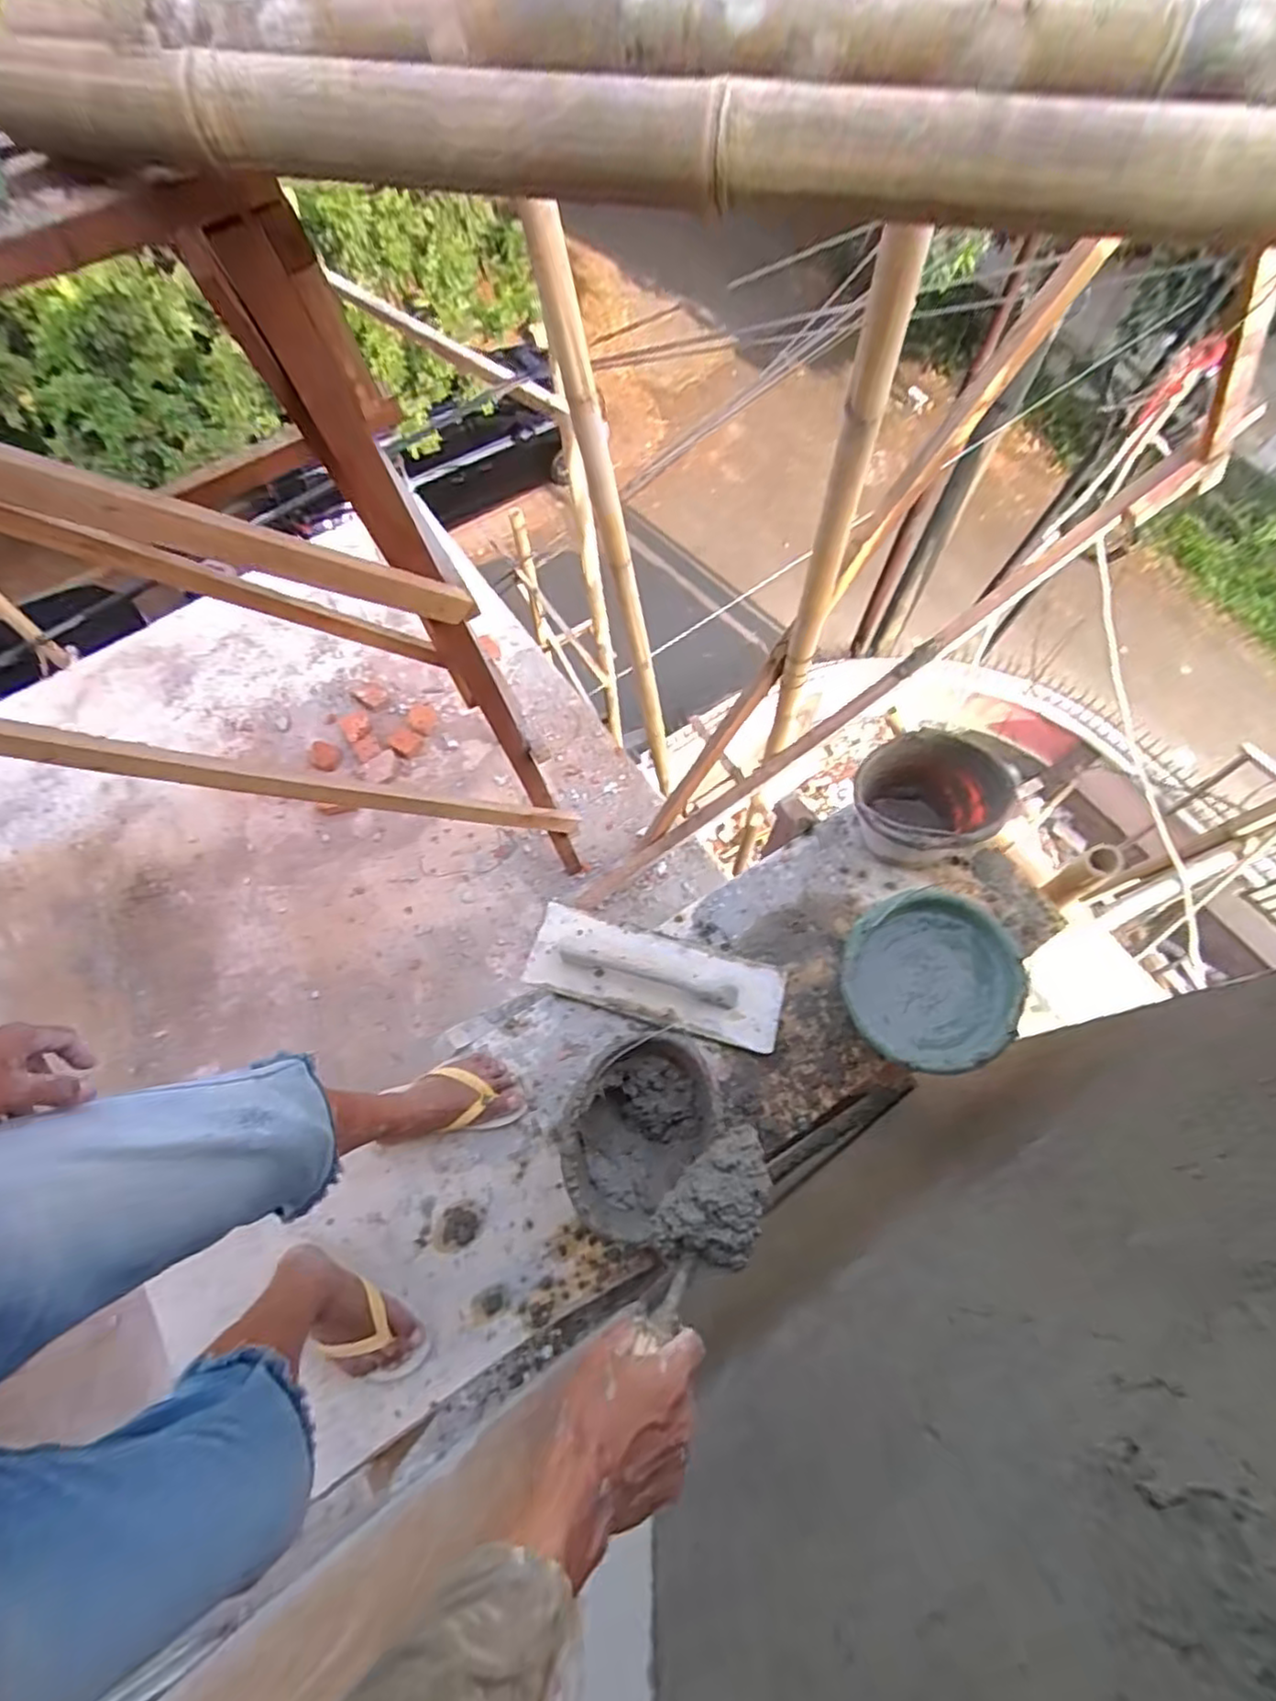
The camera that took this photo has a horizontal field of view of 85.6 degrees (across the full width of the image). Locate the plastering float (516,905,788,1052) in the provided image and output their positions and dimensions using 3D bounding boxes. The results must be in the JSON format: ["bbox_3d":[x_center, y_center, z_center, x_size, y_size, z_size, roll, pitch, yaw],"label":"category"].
[{"bbox_3d":[0.029,0.206,1.154,0.427,0.062,0.142,15,70,7],"label":"plastering float"}]

